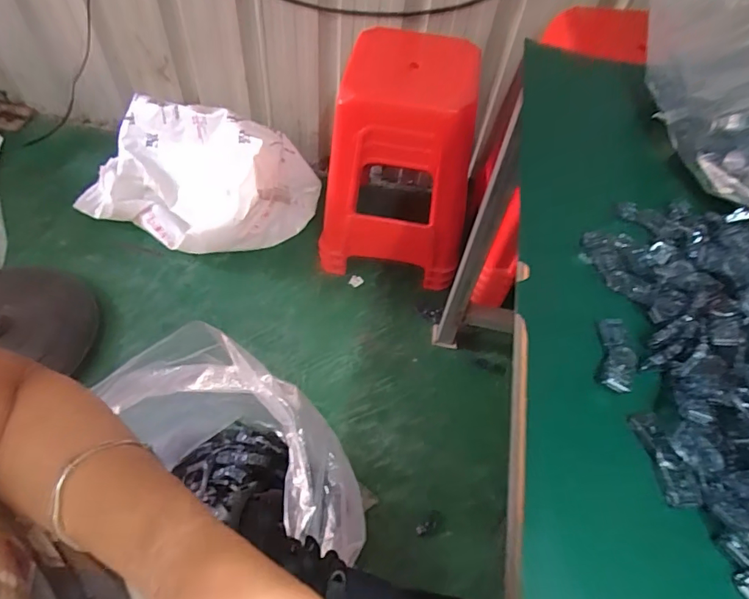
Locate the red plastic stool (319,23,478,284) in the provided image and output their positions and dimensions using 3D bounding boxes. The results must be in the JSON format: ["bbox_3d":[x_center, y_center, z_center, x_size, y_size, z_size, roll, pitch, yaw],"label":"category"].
[{"bbox_3d":[0.039,-0.330,1.154,0.334,0.508,0.356,1,54,-6],"label":"red plastic stool"}]

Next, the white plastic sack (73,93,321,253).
[{"bbox_3d":[-0.537,-0.380,1.344,0.670,0.311,0.398,21,55,8],"label":"white plastic sack"}]

